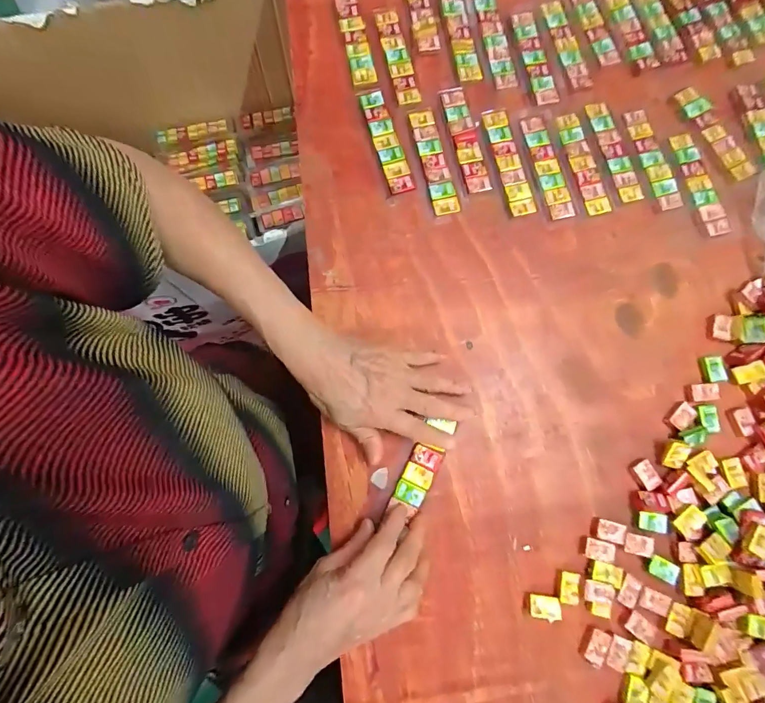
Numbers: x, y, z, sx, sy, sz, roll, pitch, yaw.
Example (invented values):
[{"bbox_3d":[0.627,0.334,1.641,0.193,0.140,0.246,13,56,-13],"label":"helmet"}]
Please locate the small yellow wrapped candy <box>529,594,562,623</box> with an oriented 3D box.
[{"bbox_3d":[0.138,0.218,0.341,0.025,0.011,0.017,12,80,1],"label":"small yellow wrapped candy"}]

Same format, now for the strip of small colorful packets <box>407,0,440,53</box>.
[{"bbox_3d":[0.041,-0.385,0.445,0.026,0.007,0.120,-10,80,-3],"label":"strip of small colorful packets"}]

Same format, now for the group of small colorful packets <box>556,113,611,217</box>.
[{"bbox_3d":[0.210,-0.196,0.419,0.027,0.004,0.114,-12,80,-3],"label":"group of small colorful packets"}]

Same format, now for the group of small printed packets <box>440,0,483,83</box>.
[{"bbox_3d":[0.086,-0.352,0.443,0.026,0.005,0.119,-10,80,-3],"label":"group of small printed packets"}]

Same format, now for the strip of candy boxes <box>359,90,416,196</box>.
[{"bbox_3d":[0.004,-0.217,0.415,0.025,0.005,0.116,-18,80,-4],"label":"strip of candy boxes"}]

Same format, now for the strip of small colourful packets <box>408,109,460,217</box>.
[{"bbox_3d":[0.053,-0.196,0.412,0.025,0.004,0.117,-13,80,-3],"label":"strip of small colourful packets"}]

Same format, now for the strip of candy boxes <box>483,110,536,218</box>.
[{"bbox_3d":[0.131,-0.197,0.416,0.026,0.004,0.118,-13,80,-3],"label":"strip of candy boxes"}]

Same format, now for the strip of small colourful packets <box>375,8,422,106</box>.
[{"bbox_3d":[0.017,-0.319,0.434,0.025,0.006,0.117,-14,80,-3],"label":"strip of small colourful packets"}]

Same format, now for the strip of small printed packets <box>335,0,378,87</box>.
[{"bbox_3d":[-0.029,-0.342,0.439,0.027,0.010,0.115,-11,80,-3],"label":"strip of small printed packets"}]

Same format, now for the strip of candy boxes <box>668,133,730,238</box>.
[{"bbox_3d":[0.334,-0.177,0.419,0.031,0.004,0.116,-14,80,-3],"label":"strip of candy boxes"}]

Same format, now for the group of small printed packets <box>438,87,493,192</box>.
[{"bbox_3d":[0.087,-0.221,0.418,0.026,0.004,0.119,-12,80,-3],"label":"group of small printed packets"}]

